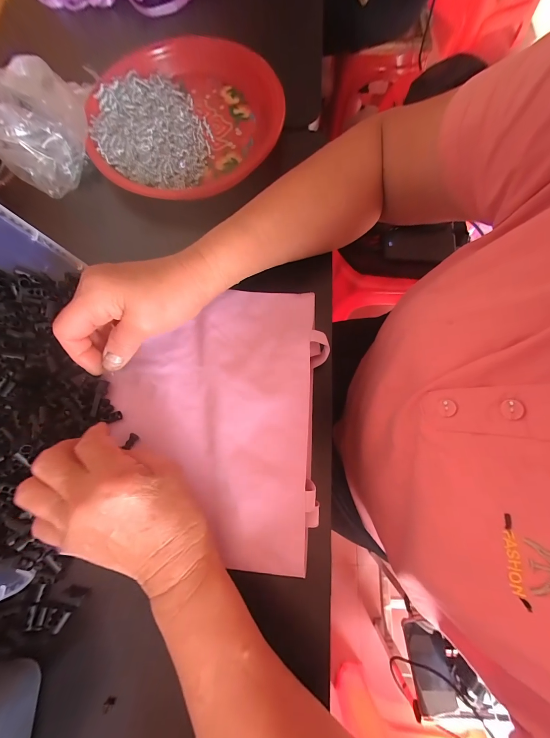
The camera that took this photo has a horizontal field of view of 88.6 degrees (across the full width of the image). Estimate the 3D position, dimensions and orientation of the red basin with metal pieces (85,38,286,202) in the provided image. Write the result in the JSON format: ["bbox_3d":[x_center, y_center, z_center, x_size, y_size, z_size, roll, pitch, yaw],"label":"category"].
[{"bbox_3d":[-0.105,-0.301,0.339,0.221,0.032,0.215,0,76,2],"label":"red basin with metal pieces"}]

